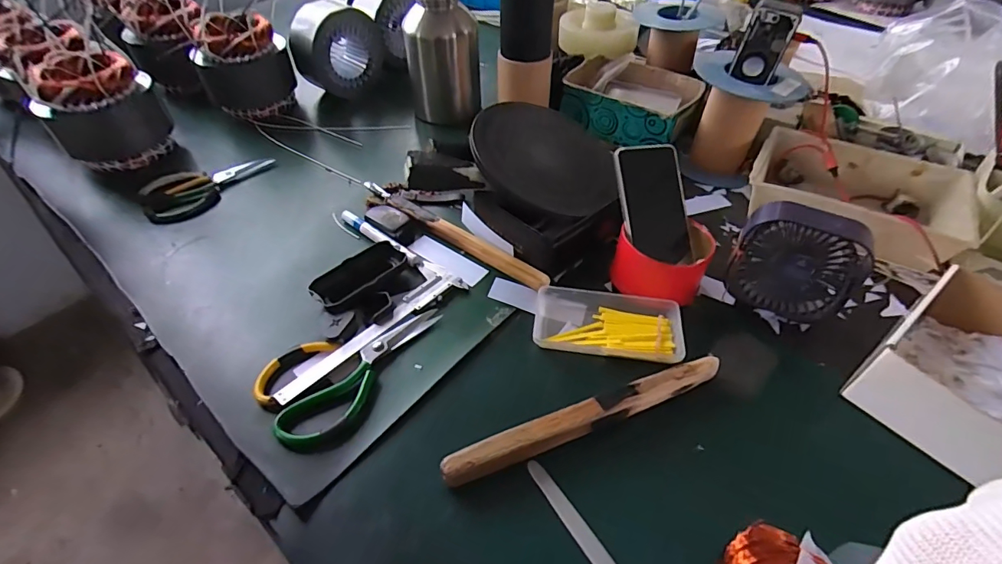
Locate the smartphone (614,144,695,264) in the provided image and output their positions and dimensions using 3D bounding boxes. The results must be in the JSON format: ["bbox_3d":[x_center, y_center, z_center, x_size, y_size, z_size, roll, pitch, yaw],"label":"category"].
[{"bbox_3d":[0.178,-0.090,0.542,0.078,0.009,0.139,-6,87,-14],"label":"smartphone"}]

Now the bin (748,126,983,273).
[{"bbox_3d":[0.471,-0.119,0.630,0.248,0.058,0.184,27,53,23],"label":"bin"}]

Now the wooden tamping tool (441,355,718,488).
[{"bbox_3d":[0.081,0.120,0.425,0.273,0.033,0.024,-17,49,-14],"label":"wooden tamping tool"}]

